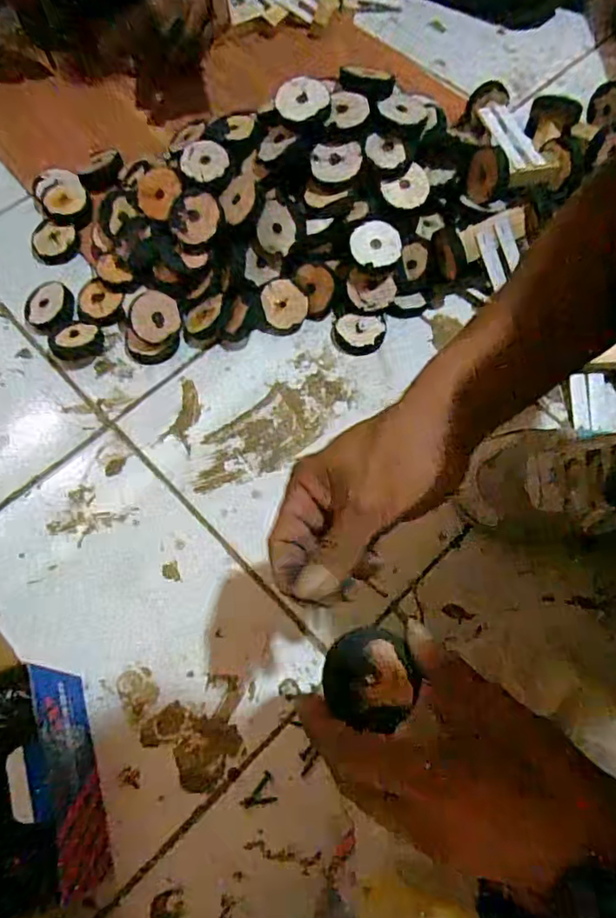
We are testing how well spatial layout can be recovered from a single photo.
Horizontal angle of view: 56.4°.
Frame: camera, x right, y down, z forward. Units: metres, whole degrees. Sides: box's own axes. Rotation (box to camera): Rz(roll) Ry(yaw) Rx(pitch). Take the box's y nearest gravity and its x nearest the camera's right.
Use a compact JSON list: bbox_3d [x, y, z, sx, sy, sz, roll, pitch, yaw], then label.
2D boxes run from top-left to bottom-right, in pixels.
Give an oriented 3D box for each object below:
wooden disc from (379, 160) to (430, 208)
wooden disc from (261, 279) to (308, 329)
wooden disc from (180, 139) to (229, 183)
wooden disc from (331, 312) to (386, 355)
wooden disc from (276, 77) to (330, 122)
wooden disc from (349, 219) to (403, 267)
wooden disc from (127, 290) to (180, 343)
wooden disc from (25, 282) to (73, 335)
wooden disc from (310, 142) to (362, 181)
[{"bbox_3d":[0.098,-0.262,0.556,0.053,0.007,0.033,-38,106,-14],"label":"wooden disc"},{"bbox_3d":[-0.023,-0.154,0.569,0.043,0.004,0.045,0,110,-1],"label":"wooden disc"},{"bbox_3d":[-0.097,-0.279,0.537,0.043,0.008,0.043,0,82,-2],"label":"wooden disc"},{"bbox_3d":[0.052,-0.126,0.579,0.053,0.016,0.043,0,67,-1],"label":"wooden disc"},{"bbox_3d":[-0.003,-0.327,0.519,0.050,0.009,0.038,-38,87,-10],"label":"wooden disc"},{"bbox_3d":[0.064,-0.206,0.543,0.045,0.006,0.046,-2,79,8],"label":"wooden disc"},{"bbox_3d":[-0.148,-0.138,0.552,0.046,0.007,0.046,-2,102,-7],"label":"wooden disc"},{"bbox_3d":[-0.262,-0.152,0.583,0.047,0.022,0.056,7,67,3],"label":"wooden disc"},{"bbox_3d":[0.027,-0.276,0.534,0.047,0.034,0.004,-9,26,-8],"label":"wooden disc"}]

